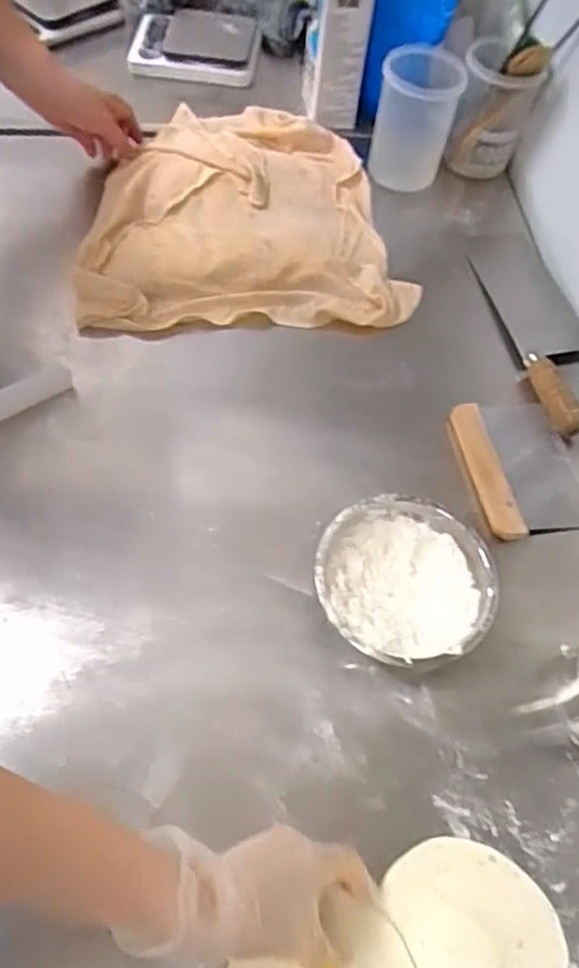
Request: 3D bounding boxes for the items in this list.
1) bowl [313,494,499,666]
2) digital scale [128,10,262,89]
[{"bbox_3d":[0.095,0.088,0.576,0.146,0.056,0.139,2,59,-3],"label":"bowl"},{"bbox_3d":[-0.136,-0.652,0.988,0.179,0.028,0.155,7,59,0],"label":"digital scale"}]

